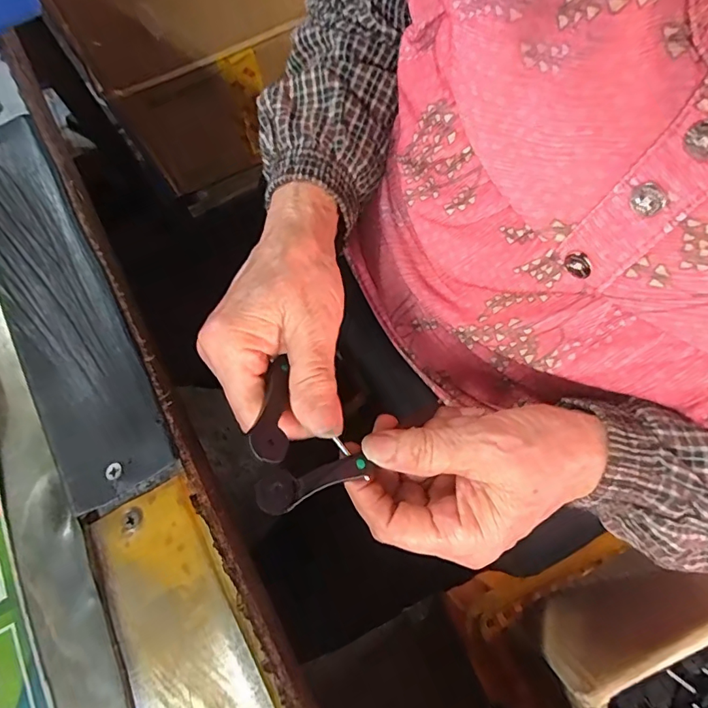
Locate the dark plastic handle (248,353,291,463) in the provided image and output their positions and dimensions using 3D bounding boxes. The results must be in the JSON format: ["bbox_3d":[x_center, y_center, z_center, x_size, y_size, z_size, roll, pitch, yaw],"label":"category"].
[{"bbox_3d":[-0.036,0.024,0.213,0.015,0.006,0.053,-1,49,2],"label":"dark plastic handle"}]

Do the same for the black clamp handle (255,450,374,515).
[{"bbox_3d":[-0.017,0.056,0.215,0.055,0.005,0.016,-13,69,-31],"label":"black clamp handle"}]

